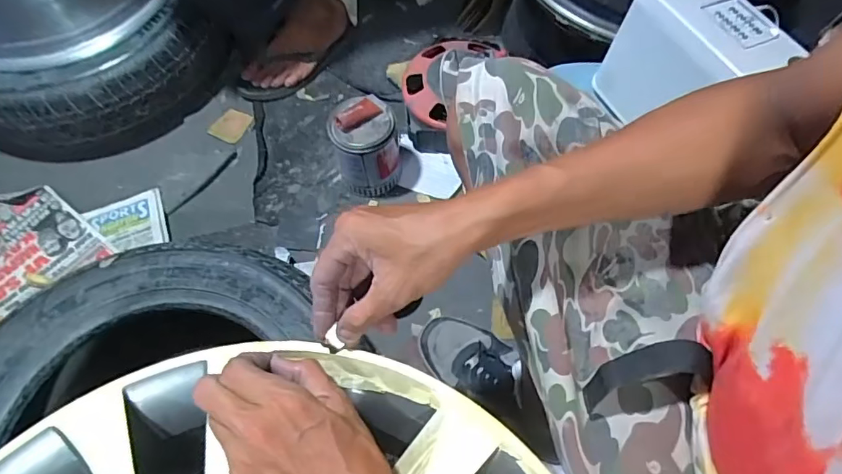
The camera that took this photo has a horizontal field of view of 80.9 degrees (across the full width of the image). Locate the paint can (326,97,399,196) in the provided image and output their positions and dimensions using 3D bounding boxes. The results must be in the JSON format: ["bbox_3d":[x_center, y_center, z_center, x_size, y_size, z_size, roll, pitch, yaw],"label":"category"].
[{"bbox_3d":[-0.085,-0.141,0.789,0.099,0.145,0.092,0,64,1],"label":"paint can"}]

